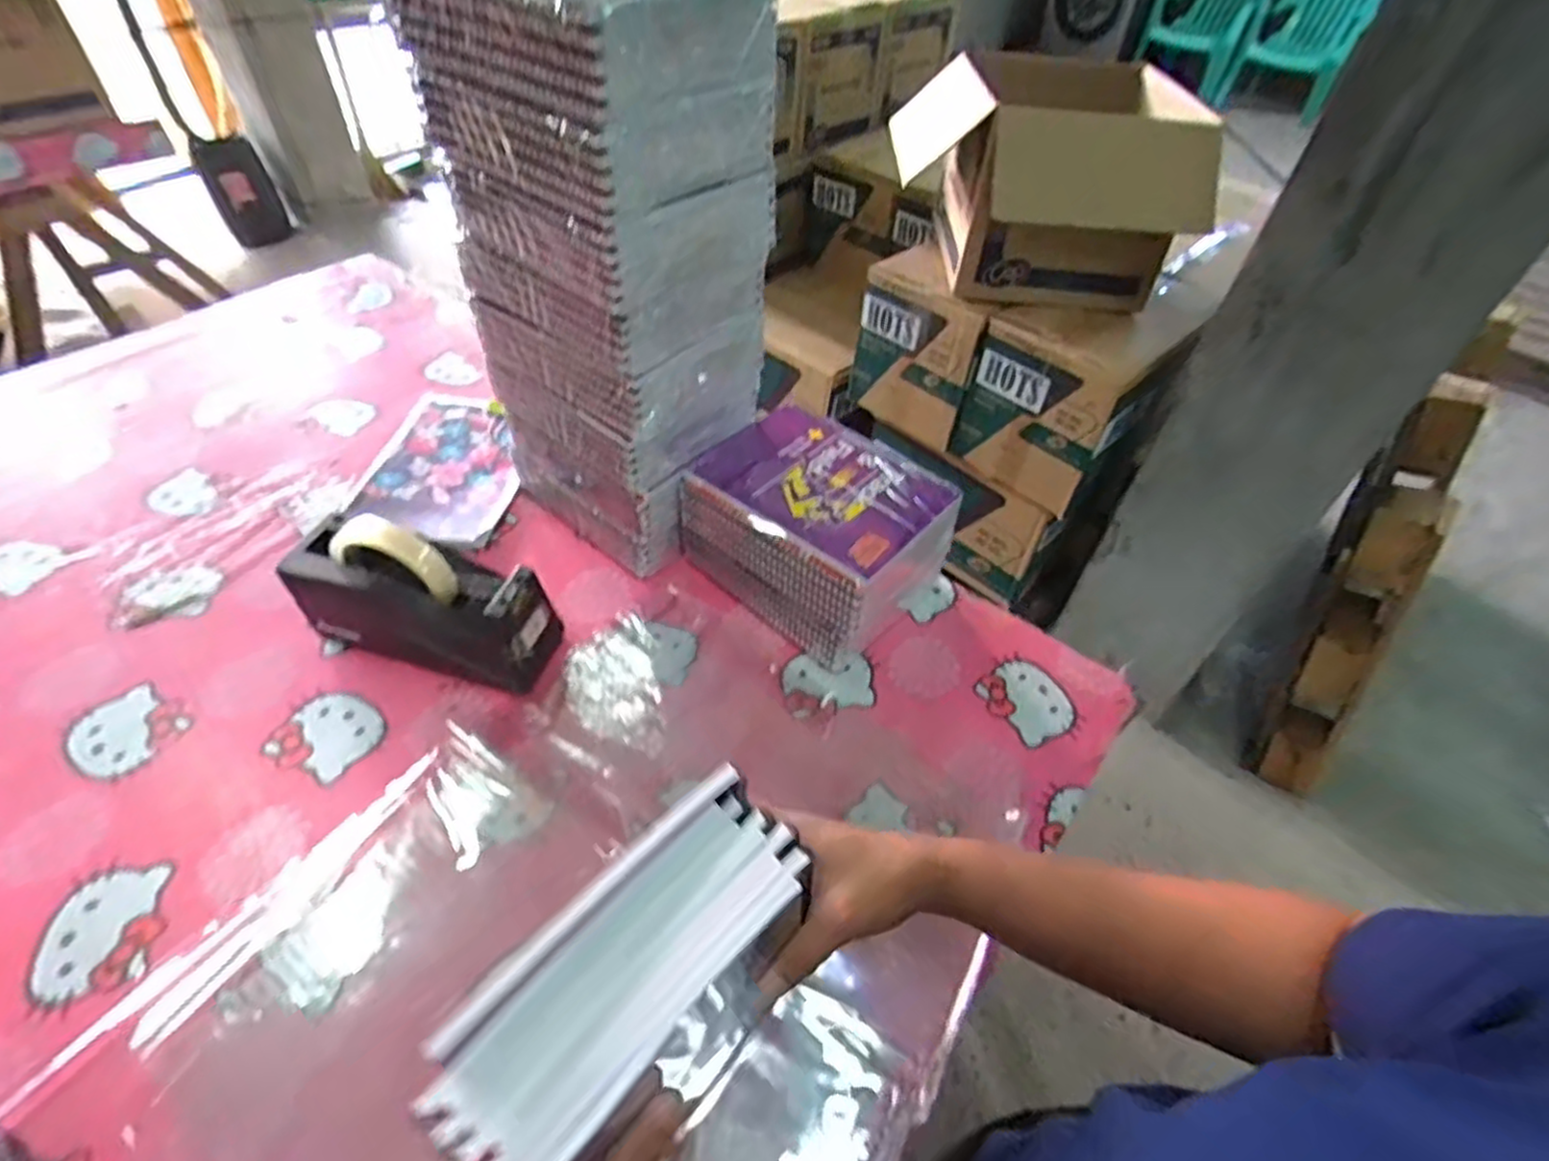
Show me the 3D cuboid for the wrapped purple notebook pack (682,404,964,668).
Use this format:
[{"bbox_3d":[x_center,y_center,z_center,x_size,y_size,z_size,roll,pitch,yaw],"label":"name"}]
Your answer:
[{"bbox_3d":[0.039,-0.047,0.677,0.196,0.121,0.159,36,55,25],"label":"wrapped purple notebook pack"}]

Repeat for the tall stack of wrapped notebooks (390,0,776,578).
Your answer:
[{"bbox_3d":[-0.129,-0.218,0.602,0.200,0.438,0.156,31,54,22],"label":"tall stack of wrapped notebooks"}]

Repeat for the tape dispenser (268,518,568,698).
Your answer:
[{"bbox_3d":[-0.289,0.011,0.600,0.201,0.122,0.073,13,49,8],"label":"tape dispenser"}]

